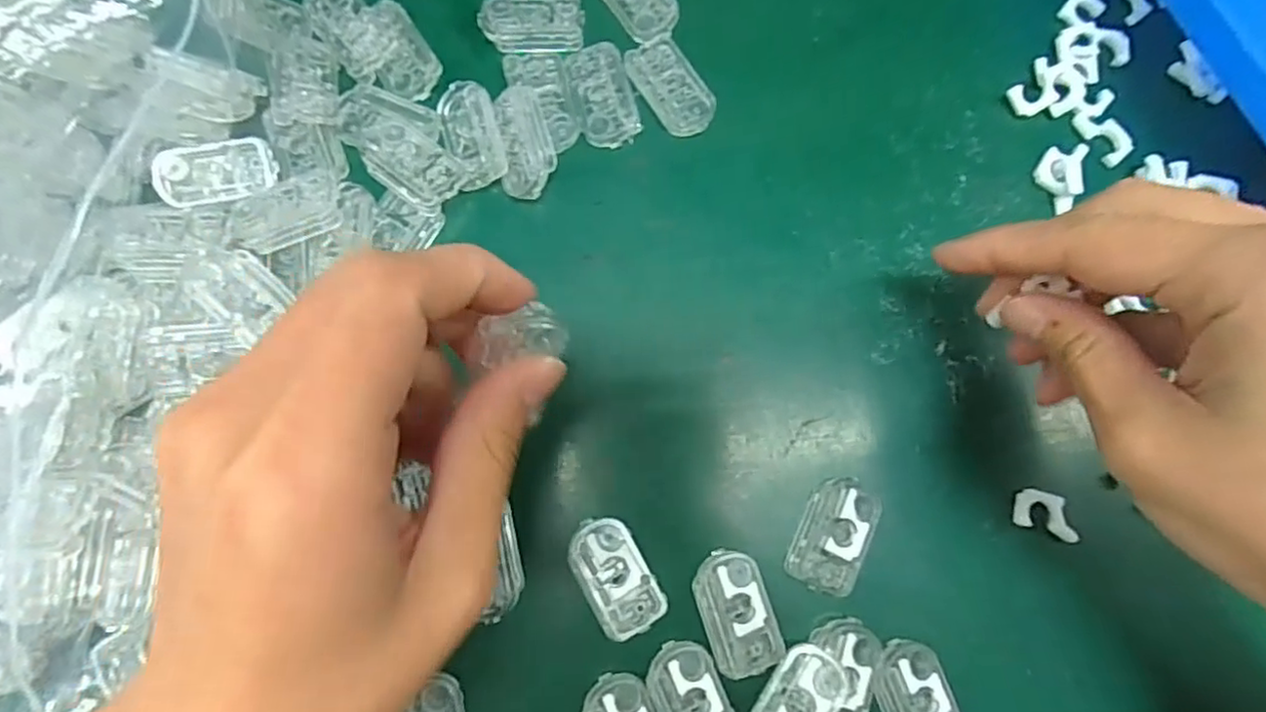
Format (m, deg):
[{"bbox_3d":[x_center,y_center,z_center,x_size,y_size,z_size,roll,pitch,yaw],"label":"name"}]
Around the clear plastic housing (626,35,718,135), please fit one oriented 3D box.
[{"bbox_3d":[0.014,-0.098,0.235,0.020,0.004,0.037,-34,80,-9],"label":"clear plastic housing"}]

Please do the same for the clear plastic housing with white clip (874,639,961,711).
[{"bbox_3d":[0.089,0.108,0.201,0.022,0.006,0.038,-20,78,-6],"label":"clear plastic housing with white clip"}]

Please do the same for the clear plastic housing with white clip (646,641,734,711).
[{"bbox_3d":[0.019,0.107,0.198,0.021,0.005,0.037,-21,78,-6],"label":"clear plastic housing with white clip"}]

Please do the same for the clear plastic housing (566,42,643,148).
[{"bbox_3d":[-0.011,-0.095,0.233,0.020,0.004,0.037,-15,78,-5],"label":"clear plastic housing"}]

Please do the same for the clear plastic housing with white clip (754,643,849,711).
[{"bbox_3d":[0.050,0.106,0.195,0.019,0.010,0.036,29,78,5],"label":"clear plastic housing with white clip"}]

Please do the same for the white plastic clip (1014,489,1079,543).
[{"bbox_3d":[0.137,0.052,0.215,0.019,0.006,0.013,20,77,3],"label":"white plastic clip"}]

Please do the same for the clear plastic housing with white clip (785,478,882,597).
[{"bbox_3d":[0.065,0.058,0.211,0.022,0.009,0.035,24,77,4],"label":"clear plastic housing with white clip"}]

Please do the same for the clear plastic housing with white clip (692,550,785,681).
[{"bbox_3d":[0.033,0.081,0.204,0.022,0.006,0.037,-17,78,-5],"label":"clear plastic housing with white clip"}]

